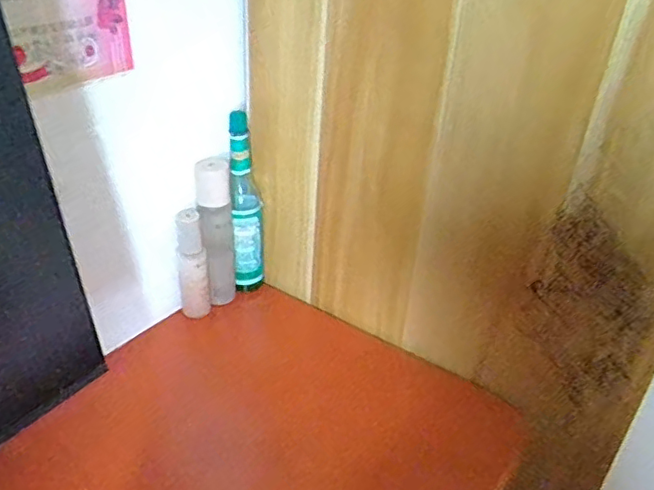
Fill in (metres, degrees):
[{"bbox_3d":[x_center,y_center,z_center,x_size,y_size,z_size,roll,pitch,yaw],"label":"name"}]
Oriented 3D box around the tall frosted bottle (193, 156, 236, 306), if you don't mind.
[{"bbox_3d":[-0.139,-0.013,0.729,0.044,0.192,0.034,-4,33,-13],"label":"tall frosted bottle"}]

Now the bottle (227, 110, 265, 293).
[{"bbox_3d":[-0.104,-0.052,0.757,0.044,0.233,0.055,-1,32,-9],"label":"bottle"}]

